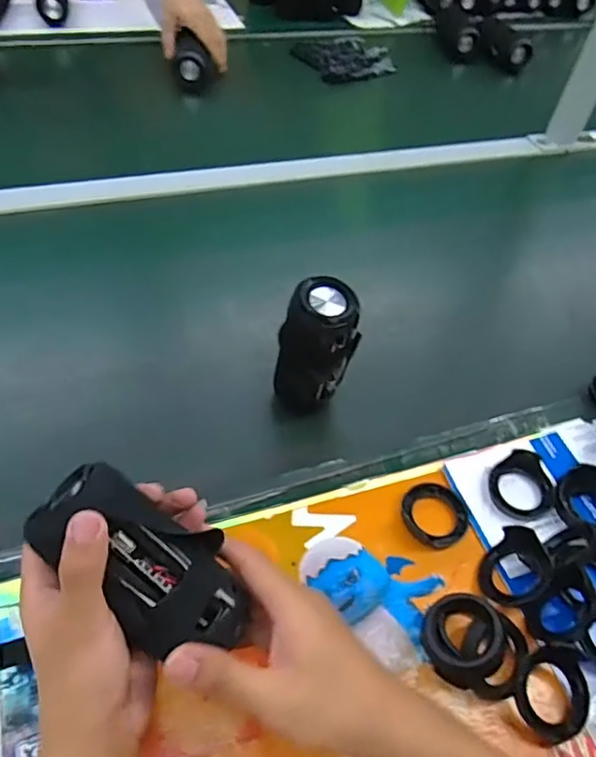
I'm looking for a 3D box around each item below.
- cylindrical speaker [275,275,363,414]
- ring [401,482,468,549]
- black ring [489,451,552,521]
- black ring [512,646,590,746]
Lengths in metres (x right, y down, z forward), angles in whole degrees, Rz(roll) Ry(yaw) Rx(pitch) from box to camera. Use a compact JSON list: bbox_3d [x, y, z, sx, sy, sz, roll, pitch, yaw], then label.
[{"bbox_3d":[0.017,-0.024,0.558,0.068,0.138,0.057,-27,58,-26],"label":"cylindrical speaker"},{"bbox_3d":[0.124,0.122,0.523,0.059,0.017,0.064,3,50,-4],"label":"ring"},{"bbox_3d":[0.214,0.102,0.548,0.057,0.024,0.065,36,55,22],"label":"black ring"},{"bbox_3d":[0.192,0.237,0.433,0.058,0.011,0.060,3,67,-8],"label":"black ring"}]

